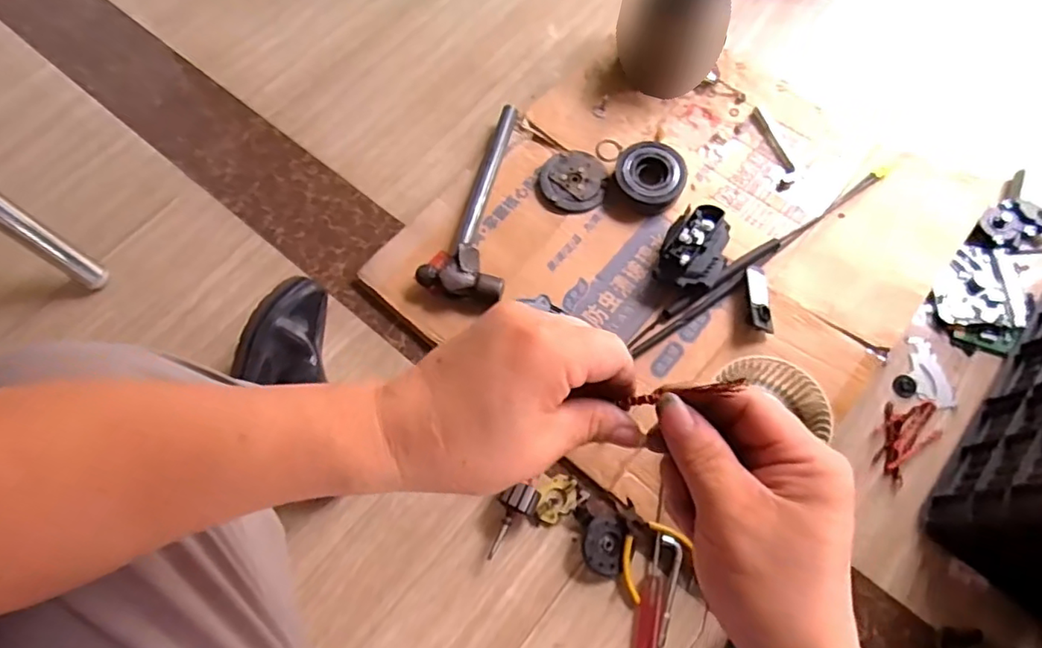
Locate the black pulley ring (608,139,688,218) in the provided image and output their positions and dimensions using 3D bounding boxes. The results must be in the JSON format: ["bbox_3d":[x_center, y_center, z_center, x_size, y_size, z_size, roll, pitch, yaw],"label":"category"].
[{"bbox_3d":[0.195,-0.225,0.907,0.105,0.046,0.099,0,69,1],"label":"black pulley ring"}]

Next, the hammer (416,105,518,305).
[{"bbox_3d":[-0.044,-0.188,0.896,0.120,0.044,0.357,14,67,9],"label":"hammer"}]

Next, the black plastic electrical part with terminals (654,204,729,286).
[{"bbox_3d":[0.249,-0.103,0.848,0.090,0.063,0.121,24,71,10],"label":"black plastic electrical part with terminals"}]

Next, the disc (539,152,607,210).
[{"bbox_3d":[0.081,-0.224,0.920,0.098,0.017,0.103,-1,65,2],"label":"disc"}]

